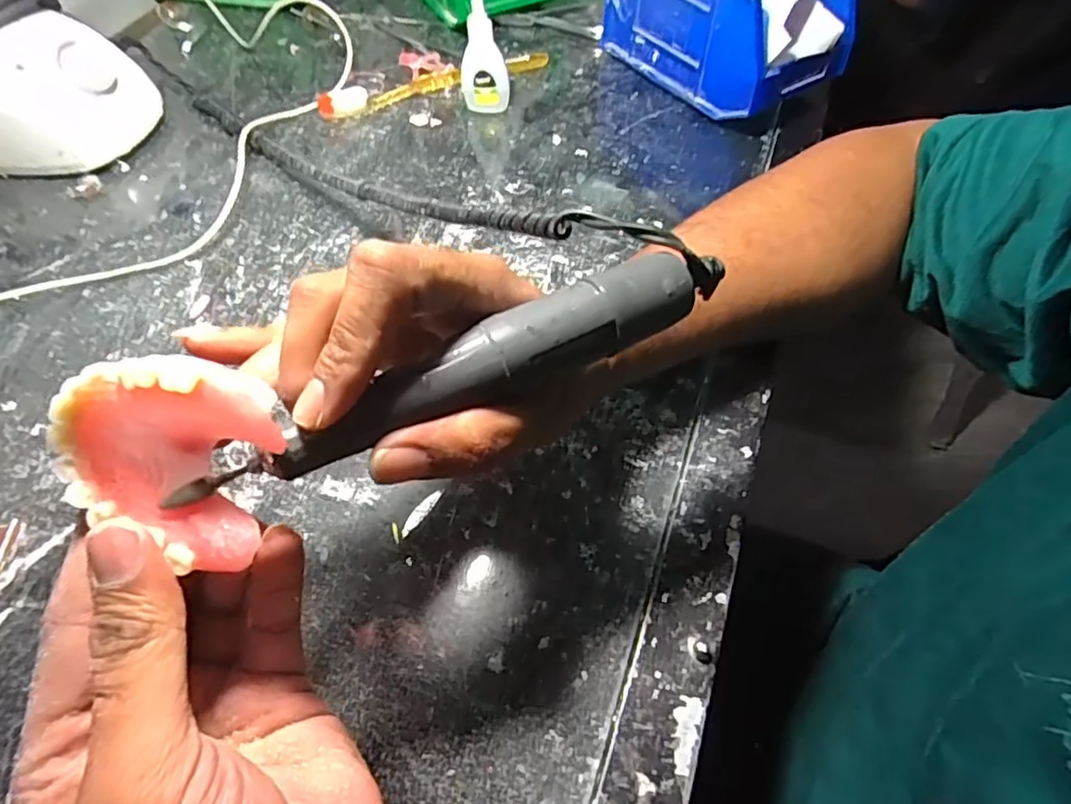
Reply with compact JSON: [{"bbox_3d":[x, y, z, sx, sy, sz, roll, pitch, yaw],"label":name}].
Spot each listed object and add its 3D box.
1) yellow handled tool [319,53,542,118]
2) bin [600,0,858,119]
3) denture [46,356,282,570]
[{"bbox_3d":[-0.078,-0.256,0.483,0.187,0.016,0.018,-19,58,-11],"label":"yellow handled tool"},{"bbox_3d":[0.135,-0.287,0.452,0.093,0.091,0.175,-34,62,-20],"label":"bin"},{"bbox_3d":[-0.098,0.012,0.165,0.058,0.052,0.022,17,16,0],"label":"denture"}]

